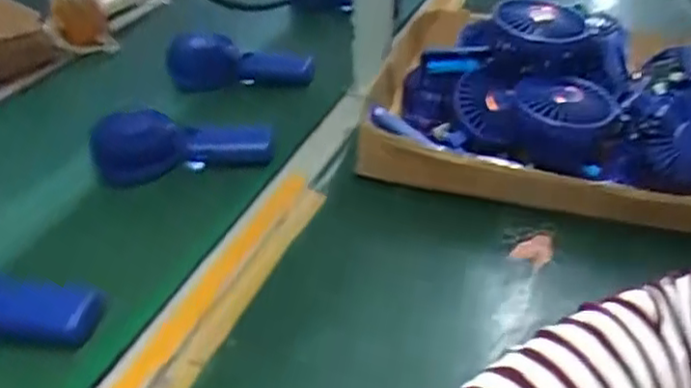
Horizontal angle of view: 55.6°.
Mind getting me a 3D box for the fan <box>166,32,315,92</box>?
[{"bbox_3d":[-0.140,-0.164,0.856,0.223,0.072,0.047,14,39,24],"label":"fan"}]

